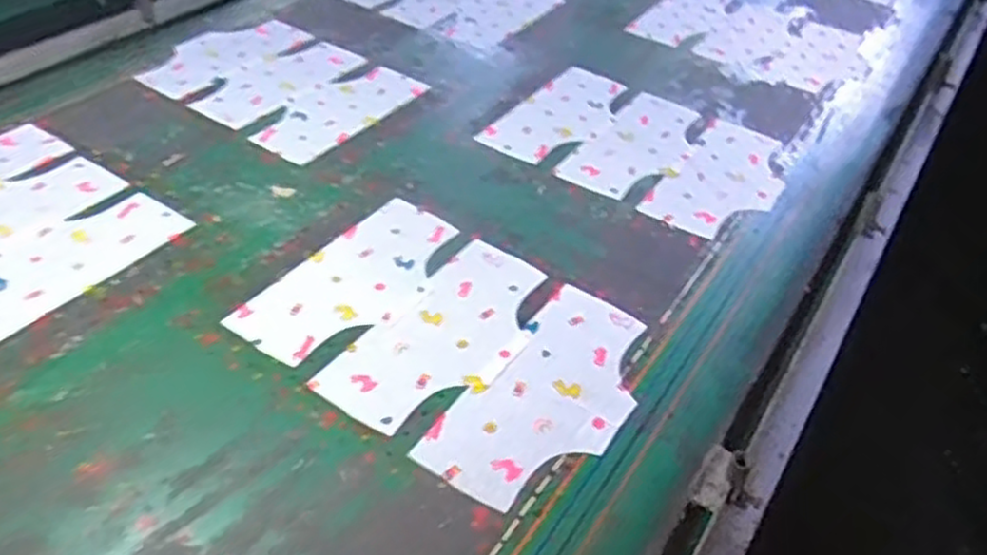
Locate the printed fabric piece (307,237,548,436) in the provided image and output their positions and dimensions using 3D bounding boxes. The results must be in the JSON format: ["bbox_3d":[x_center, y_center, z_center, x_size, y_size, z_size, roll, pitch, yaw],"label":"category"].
[{"bbox_3d":[-0.048,0.061,0.868,0.156,0.006,0.311,26,47,23],"label":"printed fabric piece"}]

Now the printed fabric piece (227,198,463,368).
[{"bbox_3d":[-0.162,0.001,0.925,0.153,0.006,0.308,28,46,22],"label":"printed fabric piece"}]

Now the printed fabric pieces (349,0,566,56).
[{"bbox_3d":[-0.113,-0.598,1.577,0.440,0.007,0.301,28,48,24],"label":"printed fabric pieces"}]

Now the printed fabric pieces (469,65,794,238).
[{"bbox_3d":[0.233,-0.213,1.186,0.430,0.009,0.314,27,47,23],"label":"printed fabric pieces"}]

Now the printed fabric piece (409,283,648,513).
[{"bbox_3d":[0.067,0.123,0.808,0.152,0.005,0.309,26,46,23],"label":"printed fabric piece"}]

